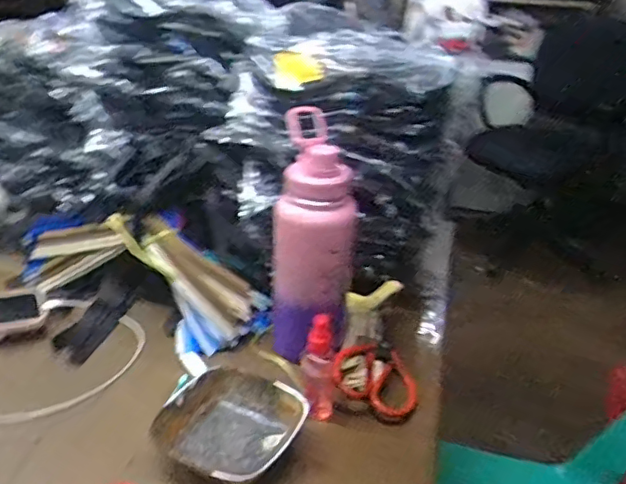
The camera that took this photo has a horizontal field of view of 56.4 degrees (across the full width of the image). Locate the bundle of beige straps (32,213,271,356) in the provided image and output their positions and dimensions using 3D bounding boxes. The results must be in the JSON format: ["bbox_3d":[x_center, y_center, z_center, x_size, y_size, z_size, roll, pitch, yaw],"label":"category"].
[{"bbox_3d":[-0.225,0.030,0.755,0.328,0.117,0.100,11,28,17],"label":"bundle of beige straps"}]

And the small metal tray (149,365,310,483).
[{"bbox_3d":[-0.081,0.185,0.568,0.127,0.043,0.129,21,32,32],"label":"small metal tray"}]

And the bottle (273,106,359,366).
[{"bbox_3d":[0.001,0.001,0.677,0.087,0.257,0.103,2,27,-1],"label":"bottle"}]

